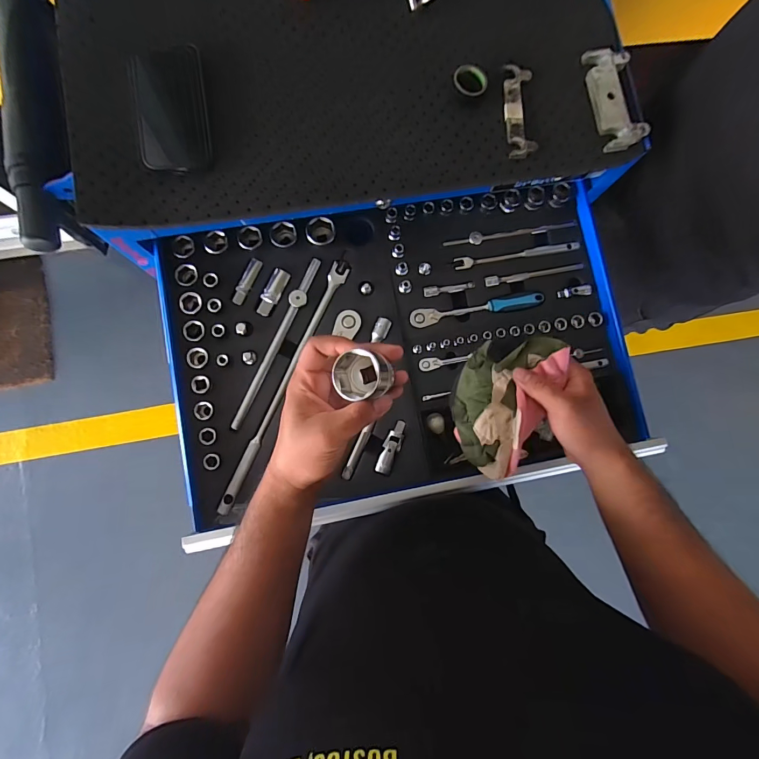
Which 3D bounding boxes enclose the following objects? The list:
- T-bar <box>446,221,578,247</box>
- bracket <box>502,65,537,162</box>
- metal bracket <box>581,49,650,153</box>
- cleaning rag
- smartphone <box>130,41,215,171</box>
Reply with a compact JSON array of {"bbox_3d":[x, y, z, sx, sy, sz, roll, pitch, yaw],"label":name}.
[{"bbox_3d":[0.187,-0.210,0.563,0.196,0.011,0.018,-13,86,-6],"label":"T-bar"},{"bbox_3d":[0.172,-0.331,0.480,0.035,0.010,0.126,-3,85,-5],"label":"bracket"},{"bbox_3d":[0.292,-0.348,0.485,0.055,0.015,0.132,-8,86,-5],"label":"metal bracket"},{"bbox_3d":[0.133,0.028,0.442,0.072,0.112,0.146,22,84,-3],"label":"cleaning rag"},{"bbox_3d":[-0.241,-0.312,0.450,0.079,0.004,0.149,-7,86,-5],"label":"smartphone"}]

